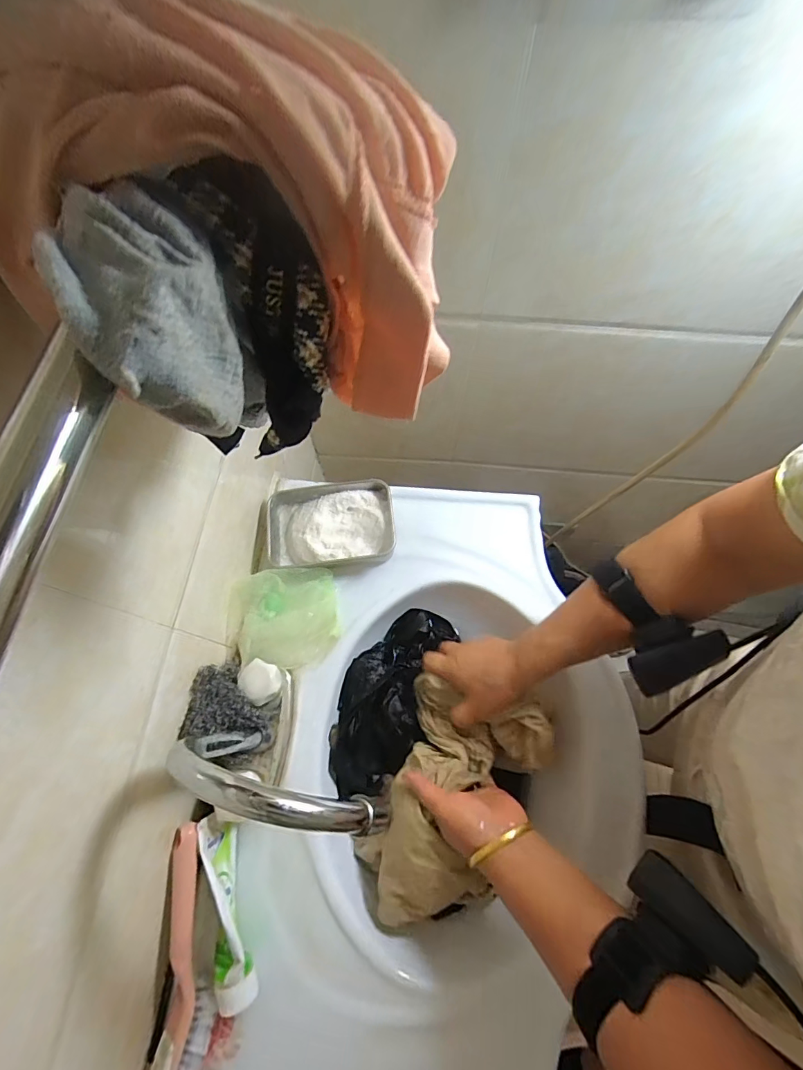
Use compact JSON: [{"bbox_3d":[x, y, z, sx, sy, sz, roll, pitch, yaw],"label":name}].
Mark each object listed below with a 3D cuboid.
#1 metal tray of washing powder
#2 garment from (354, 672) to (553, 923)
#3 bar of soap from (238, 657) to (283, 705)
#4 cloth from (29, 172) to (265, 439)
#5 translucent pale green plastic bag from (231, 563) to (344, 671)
[{"bbox_3d":[-0.084,-0.010,0.528,0.147,0.035,0.103,-8,69,-3],"label":"metal tray of washing powder"},{"bbox_3d":[0.054,0.261,0.433,0.140,0.061,0.225,21,70,8],"label":"garment"},{"bbox_3d":[-0.142,0.146,0.438,0.039,0.017,0.036,39,74,14],"label":"bar of soap"},{"bbox_3d":[-0.072,-0.063,0.138,0.040,0.055,0.069,-21,70,-8],"label":"cloth"},{"bbox_3d":[-0.130,0.092,0.489,0.111,0.038,0.103,-5,69,-2],"label":"translucent pale green plastic bag"}]

